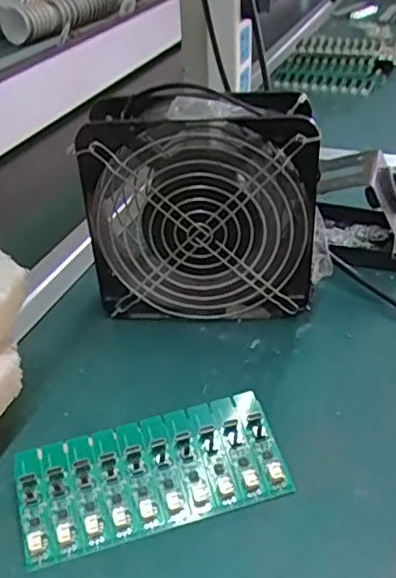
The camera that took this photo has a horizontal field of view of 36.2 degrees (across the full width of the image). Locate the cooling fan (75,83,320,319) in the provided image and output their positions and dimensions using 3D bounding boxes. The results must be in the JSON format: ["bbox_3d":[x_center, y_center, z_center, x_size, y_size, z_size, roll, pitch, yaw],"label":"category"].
[{"bbox_3d":[0.006,-0.053,0.420,0.156,0.156,0.055,0,35,3],"label":"cooling fan"}]

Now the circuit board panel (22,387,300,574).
[{"bbox_3d":[-0.025,0.098,0.325,0.139,0.007,0.062,-12,52,-11],"label":"circuit board panel"}]

